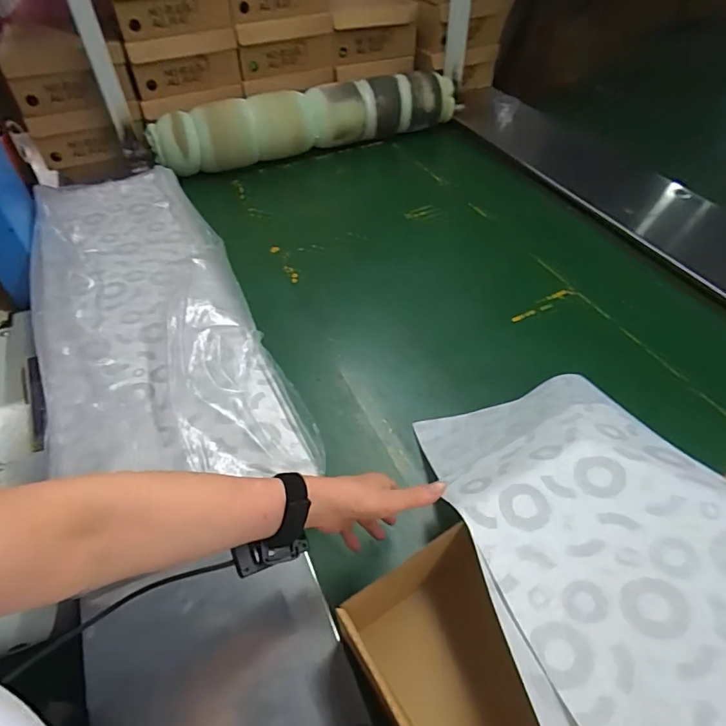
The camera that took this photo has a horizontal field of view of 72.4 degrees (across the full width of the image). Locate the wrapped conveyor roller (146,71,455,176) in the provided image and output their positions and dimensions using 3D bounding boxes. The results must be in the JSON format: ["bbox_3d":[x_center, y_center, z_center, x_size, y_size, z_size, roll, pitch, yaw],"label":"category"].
[{"bbox_3d":[-0.122,-0.621,1.284,0.819,0.142,0.126,-21,50,-17],"label":"wrapped conveyor roller"}]

